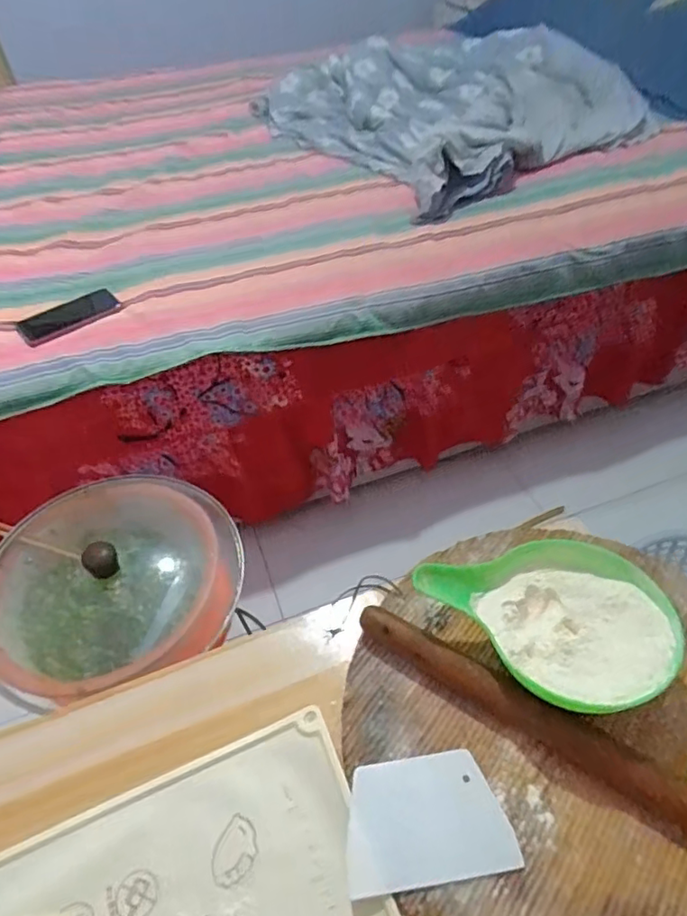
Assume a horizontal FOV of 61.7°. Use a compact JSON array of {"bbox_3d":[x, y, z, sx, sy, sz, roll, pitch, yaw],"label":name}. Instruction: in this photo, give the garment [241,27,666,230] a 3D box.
[{"bbox_3d":[0.250,-0.926,1.464,0.773,0.146,0.856,-28,50,-19],"label":"garment"}]

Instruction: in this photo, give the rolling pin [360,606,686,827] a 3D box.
[{"bbox_3d":[0.135,0.196,0.447,0.278,0.035,0.025,24,53,27],"label":"rolling pin"}]

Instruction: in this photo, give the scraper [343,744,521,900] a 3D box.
[{"bbox_3d":[0.058,0.259,0.413,0.114,0.004,0.079,-10,43,-3],"label":"scraper"}]

